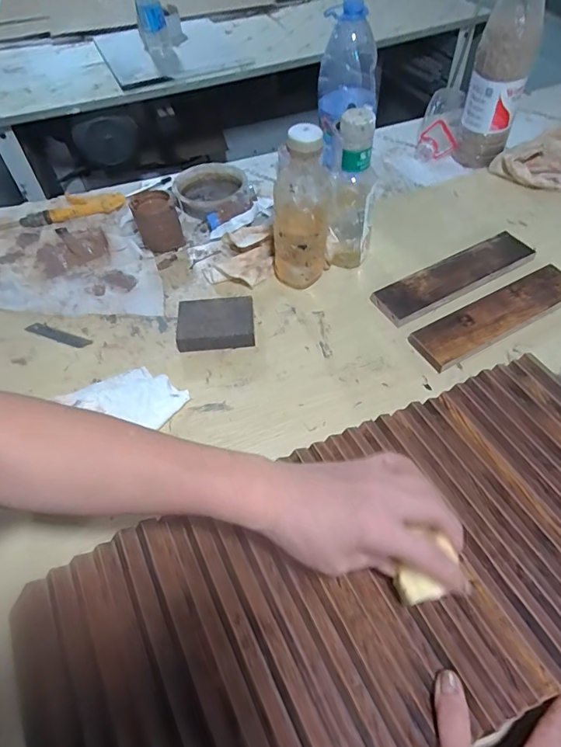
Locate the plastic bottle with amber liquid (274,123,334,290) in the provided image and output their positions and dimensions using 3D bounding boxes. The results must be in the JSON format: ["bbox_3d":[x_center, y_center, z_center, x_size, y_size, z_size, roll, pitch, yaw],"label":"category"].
[{"bbox_3d":[0.029,-0.214,0.591,0.077,0.211,0.086,2,54,3],"label":"plastic bottle with amber liquid"}]

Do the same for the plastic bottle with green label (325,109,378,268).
[{"bbox_3d":[0.092,-0.233,0.599,0.056,0.212,0.060,-1,54,1],"label":"plastic bottle with green label"}]

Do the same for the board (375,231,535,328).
[{"bbox_3d":[0.252,-0.137,0.646,0.256,0.020,0.068,-25,57,-17],"label":"board"}]

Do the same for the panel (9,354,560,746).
[{"bbox_3d":[0.078,0.168,0.373,0.550,0.018,0.244,-22,56,-13],"label":"panel"}]

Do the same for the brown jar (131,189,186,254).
[{"bbox_3d":[-0.194,-0.245,0.717,0.065,0.070,0.071,-14,55,-9],"label":"brown jar"}]

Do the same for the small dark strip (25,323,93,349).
[{"bbox_3d":[-0.301,-0.052,0.610,0.100,0.007,0.020,20,56,15],"label":"small dark strip"}]

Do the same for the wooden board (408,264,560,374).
[{"bbox_3d":[0.285,-0.075,0.593,0.248,0.023,0.063,-24,57,-16],"label":"wooden board"}]

